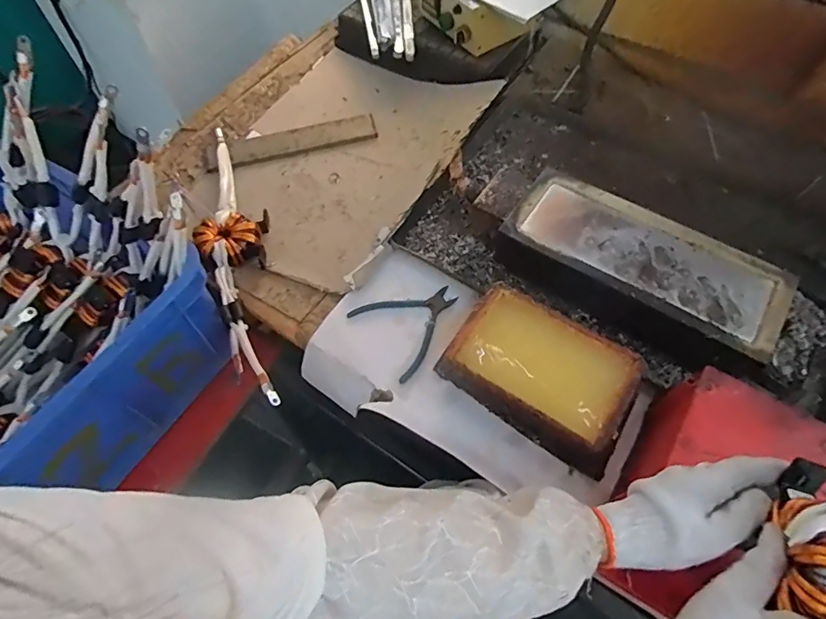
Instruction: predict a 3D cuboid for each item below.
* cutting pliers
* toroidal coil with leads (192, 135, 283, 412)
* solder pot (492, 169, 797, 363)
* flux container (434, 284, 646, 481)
[{"bbox_3d":[0.001,0.014,0.666,0.131,0.005,0.122,-34,65,-18],"label":"cutting pliers"},{"bbox_3d":[-0.264,-0.091,0.734,0.099,0.048,0.524,-11,60,-6],"label":"toroidal coil with leads"},{"bbox_3d":[0.286,-0.049,0.653,0.336,0.088,0.154,31,65,17],"label":"solder pot"},{"bbox_3d":[0.156,0.076,0.598,0.213,0.066,0.138,29,64,16],"label":"flux container"}]

